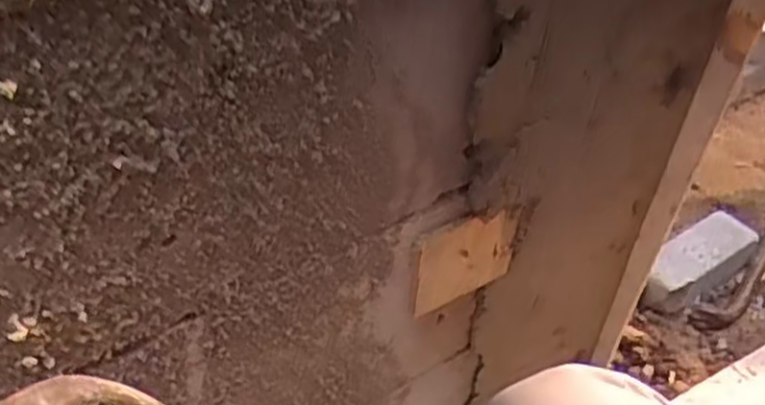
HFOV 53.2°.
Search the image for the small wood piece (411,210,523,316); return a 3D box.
[{"bbox_3d":[0.063,0.042,0.557,0.080,0.082,0.010,-18,48,-20],"label":"small wood piece"}]

